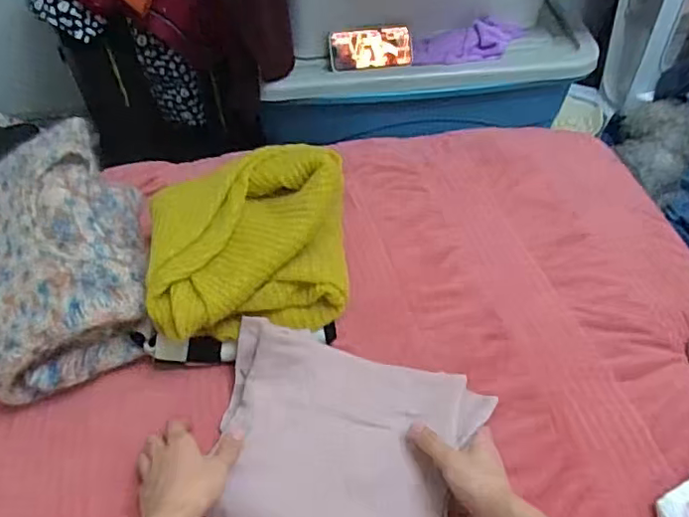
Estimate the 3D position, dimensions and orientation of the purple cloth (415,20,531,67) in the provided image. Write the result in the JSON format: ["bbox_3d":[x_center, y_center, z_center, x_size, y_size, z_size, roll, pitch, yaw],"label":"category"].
[{"bbox_3d":[0.253,-0.436,1.126,0.233,0.041,0.093,-6,50,-4],"label":"purple cloth"}]

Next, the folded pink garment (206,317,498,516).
[{"bbox_3d":[-0.010,0.184,0.548,0.253,0.052,0.210,14,51,13],"label":"folded pink garment"}]

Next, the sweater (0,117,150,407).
[{"bbox_3d":[-0.339,-0.013,0.666,0.184,0.114,0.315,-18,51,-14],"label":"sweater"}]

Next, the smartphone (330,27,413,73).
[{"bbox_3d":[0.052,-0.408,1.093,0.158,0.075,0.015,-7,12,-6],"label":"smartphone"}]

